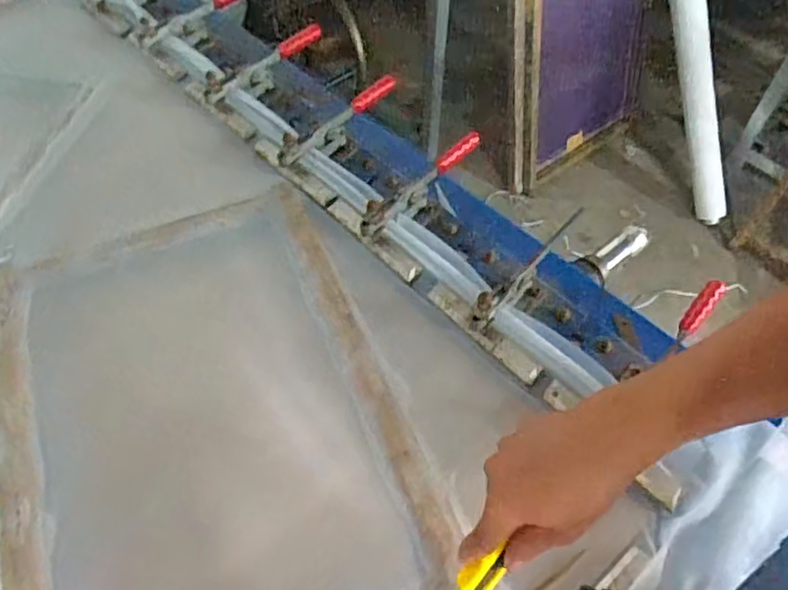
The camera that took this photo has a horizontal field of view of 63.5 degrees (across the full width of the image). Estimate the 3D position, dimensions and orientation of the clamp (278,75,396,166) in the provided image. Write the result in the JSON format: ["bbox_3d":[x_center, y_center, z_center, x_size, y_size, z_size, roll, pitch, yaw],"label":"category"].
[{"bbox_3d":[-0.069,-0.228,0.839,0.034,0.052,0.198,39,63,24],"label":"clamp"}]

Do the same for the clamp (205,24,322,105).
[{"bbox_3d":[-0.183,-0.330,0.911,0.046,0.050,0.195,33,60,21],"label":"clamp"}]

